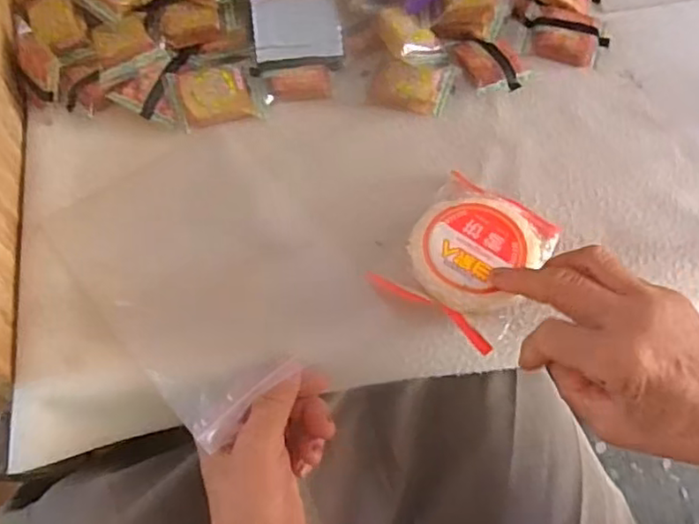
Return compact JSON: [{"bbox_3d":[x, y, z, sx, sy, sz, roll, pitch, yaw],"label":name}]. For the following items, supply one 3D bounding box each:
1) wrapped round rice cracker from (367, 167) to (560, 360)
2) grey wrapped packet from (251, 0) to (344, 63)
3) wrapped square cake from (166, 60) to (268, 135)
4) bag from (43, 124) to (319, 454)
[{"bbox_3d":[0.077,-0.004,0.405,0.083,0.021,0.097,33,65,13],"label":"wrapped round rice cracker"},{"bbox_3d":[-0.040,-0.181,0.488,0.066,0.013,0.051,-6,95,-10],"label":"grey wrapped packet"},{"bbox_3d":[-0.097,-0.128,0.475,0.067,0.016,0.045,-14,65,-11],"label":"wrapped square cake"},{"bbox_3d":[-0.087,0.001,0.411,0.140,0.013,0.185,-35,70,-19],"label":"bag"}]

